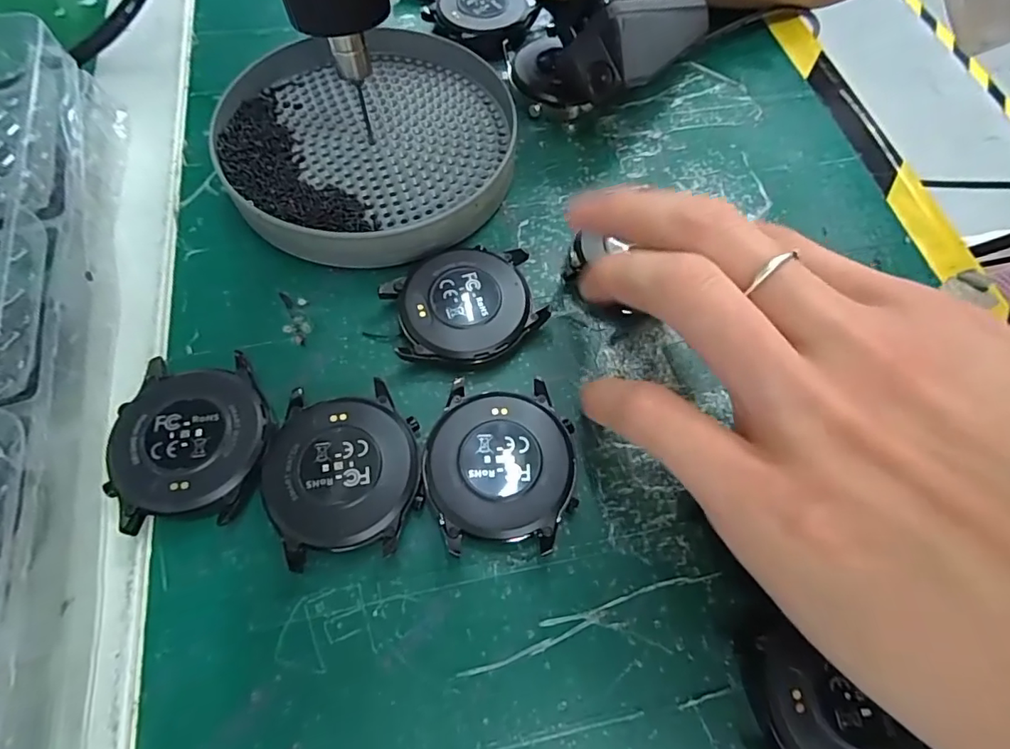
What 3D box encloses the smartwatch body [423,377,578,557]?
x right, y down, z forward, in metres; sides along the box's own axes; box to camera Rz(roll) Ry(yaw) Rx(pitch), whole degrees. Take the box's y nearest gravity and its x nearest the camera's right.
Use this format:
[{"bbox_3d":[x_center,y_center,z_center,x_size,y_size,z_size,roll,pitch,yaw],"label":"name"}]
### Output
[{"bbox_3d":[-0.002,0.027,0.159,0.042,0.011,0.048,0,64,-3],"label":"smartwatch body"}]

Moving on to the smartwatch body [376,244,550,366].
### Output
[{"bbox_3d":[-0.013,-0.023,0.182,0.050,0.012,0.042,-23,67,-13],"label":"smartwatch body"}]

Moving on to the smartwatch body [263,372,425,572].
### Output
[{"bbox_3d":[-0.047,0.029,0.157,0.043,0.011,0.049,-7,64,-6],"label":"smartwatch body"}]

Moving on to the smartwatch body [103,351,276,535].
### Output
[{"bbox_3d":[-0.093,0.020,0.159,0.044,0.011,0.050,-5,64,-5],"label":"smartwatch body"}]

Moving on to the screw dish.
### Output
[{"bbox_3d":[-0.053,-0.094,0.213,0.111,0.019,0.119,1,64,-2],"label":"screw dish"}]

